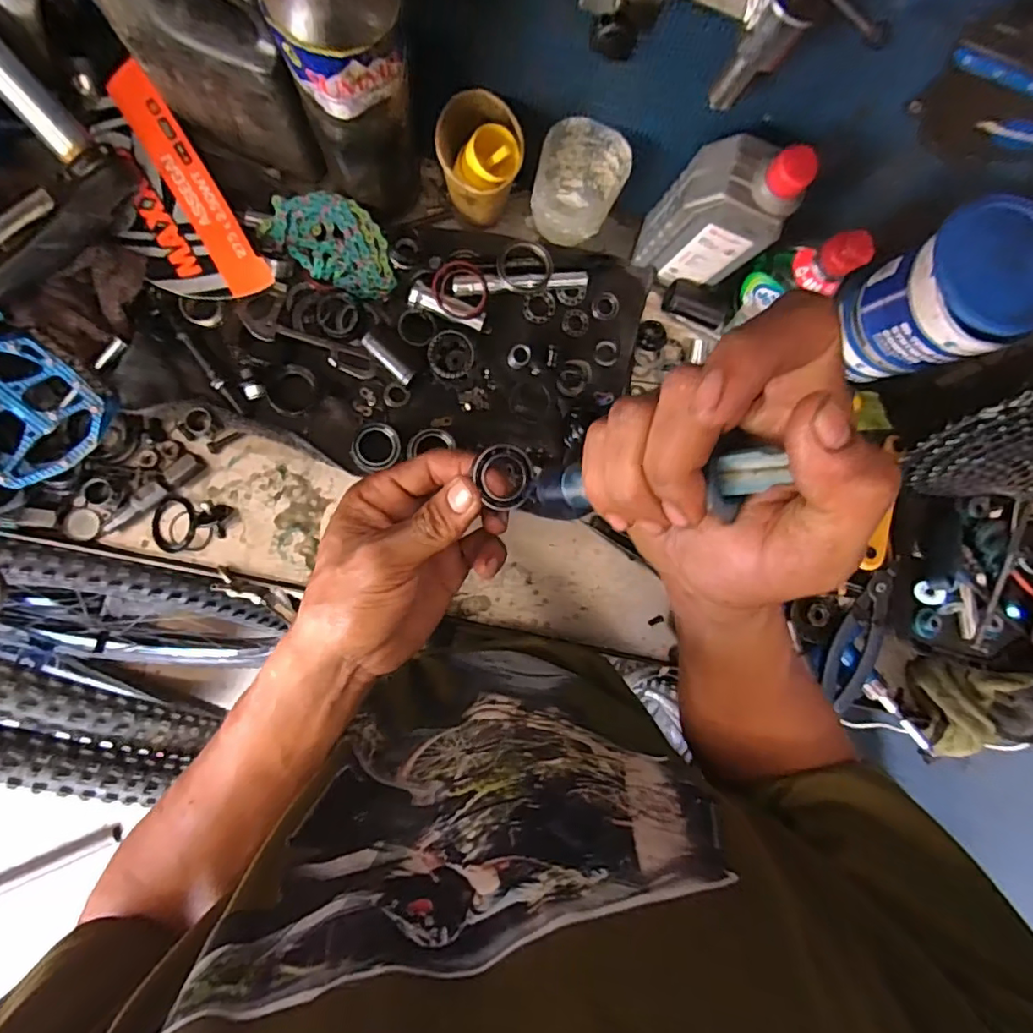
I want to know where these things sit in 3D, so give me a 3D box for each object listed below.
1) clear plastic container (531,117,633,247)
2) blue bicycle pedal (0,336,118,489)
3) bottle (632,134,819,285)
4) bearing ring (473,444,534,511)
[{"bbox_3d":[0.050,-0.288,0.502,0.074,0.091,0.060,23,86,-8],"label":"clear plastic container"},{"bbox_3d":[-0.386,-0.080,0.441,0.098,0.020,0.102,44,78,-33],"label":"blue bicycle pedal"},{"bbox_3d":[0.165,-0.252,0.468,0.082,0.158,0.063,10,88,-8],"label":"bottle"},{"bbox_3d":[-0.006,-0.019,0.275,0.028,0.008,0.031,13,88,-8],"label":"bearing ring"}]

